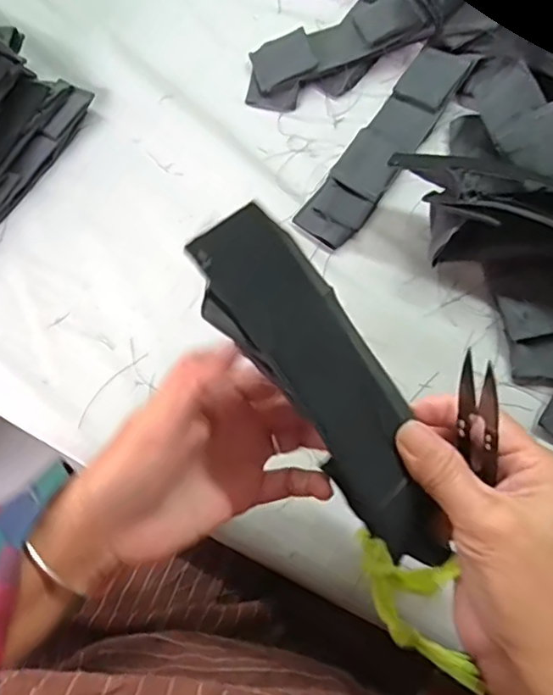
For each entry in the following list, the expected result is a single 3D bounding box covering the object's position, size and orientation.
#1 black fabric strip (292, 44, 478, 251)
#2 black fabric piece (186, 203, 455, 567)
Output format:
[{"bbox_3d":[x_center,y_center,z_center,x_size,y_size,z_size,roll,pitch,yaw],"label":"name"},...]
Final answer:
[{"bbox_3d":[0.088,-0.167,0.478,0.046,0.027,0.197,33,73,13],"label":"black fabric strip"},{"bbox_3d":[0.030,0.026,0.262,0.050,0.014,0.188,-36,104,-12],"label":"black fabric piece"}]

